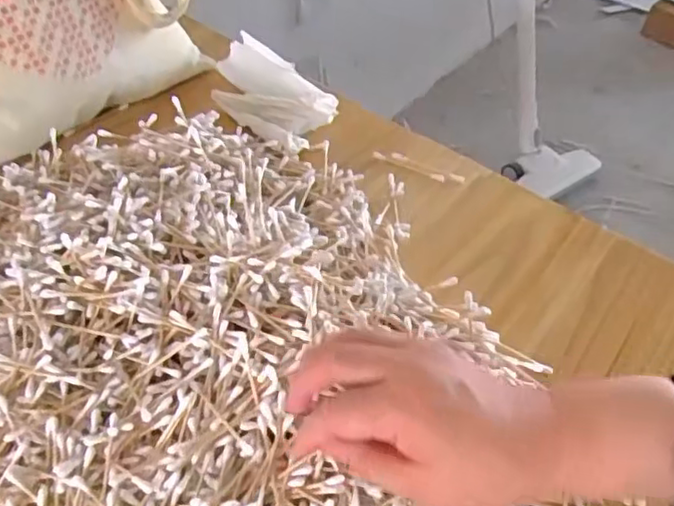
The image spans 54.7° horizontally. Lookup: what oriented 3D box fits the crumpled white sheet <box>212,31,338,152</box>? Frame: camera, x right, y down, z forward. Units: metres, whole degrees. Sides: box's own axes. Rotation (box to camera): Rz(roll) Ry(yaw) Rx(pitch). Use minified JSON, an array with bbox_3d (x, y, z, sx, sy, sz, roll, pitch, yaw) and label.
[{"bbox_3d":[-0.077,-0.170,0.660,0.082,0.022,0.158,-36,61,-28],"label":"crumpled white sheet"}]

